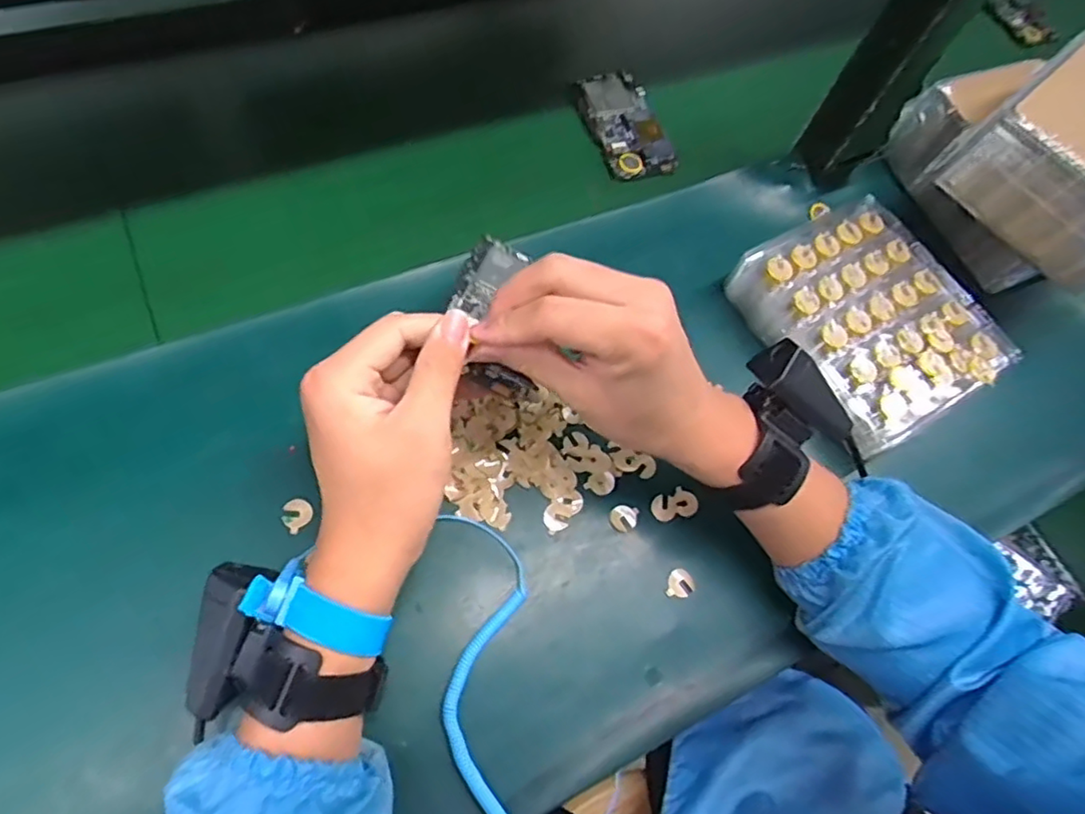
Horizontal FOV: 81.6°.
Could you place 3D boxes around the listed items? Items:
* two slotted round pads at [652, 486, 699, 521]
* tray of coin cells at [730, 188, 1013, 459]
[{"bbox_3d":[0.091,0.068,0.431,0.031,0.004,0.021,-22,81,-7],"label":"two slotted round pads"},{"bbox_3d":[0.249,-0.073,0.483,0.146,0.034,0.174,-34,77,-14],"label":"tray of coin cells"}]

